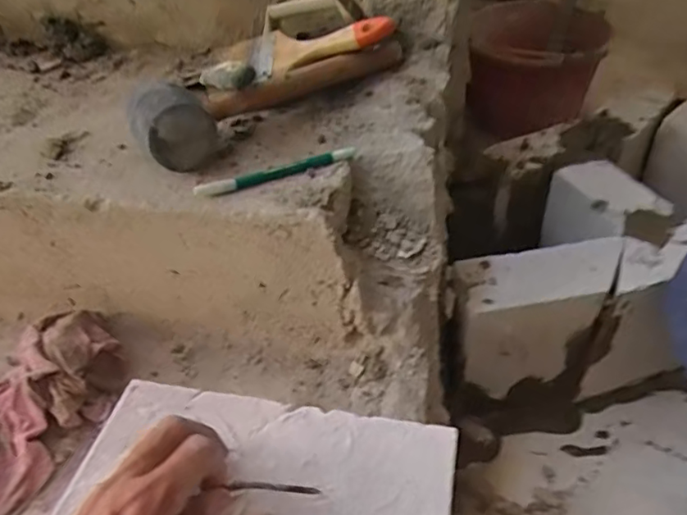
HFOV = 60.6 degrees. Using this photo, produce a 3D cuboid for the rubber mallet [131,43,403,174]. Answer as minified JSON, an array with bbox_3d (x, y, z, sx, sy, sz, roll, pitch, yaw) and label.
[{"bbox_3d":[-0.076,-0.178,0.597,0.291,0.063,0.087,-32,49,-27],"label":"rubber mallet"}]

